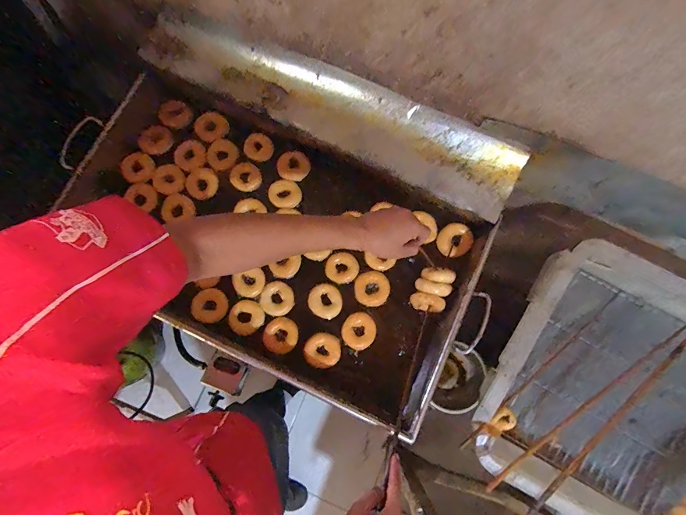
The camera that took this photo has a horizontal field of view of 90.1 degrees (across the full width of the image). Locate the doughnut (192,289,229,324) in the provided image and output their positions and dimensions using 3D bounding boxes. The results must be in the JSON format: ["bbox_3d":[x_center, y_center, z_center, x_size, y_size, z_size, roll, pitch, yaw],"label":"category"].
[{"bbox_3d":[-0.285,0.104,0.734,0.070,0.023,0.069,-16,80,-4],"label":"doughnut"}]

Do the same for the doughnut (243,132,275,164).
[{"bbox_3d":[-0.196,-0.252,0.785,0.071,0.013,0.065,14,97,-7],"label":"doughnut"}]

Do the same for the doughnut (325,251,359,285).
[{"bbox_3d":[-0.002,0.024,0.761,0.071,0.022,0.066,4,79,0],"label":"doughnut"}]

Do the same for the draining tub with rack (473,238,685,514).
[{"bbox_3d":[0.623,0.310,0.669,0.660,0.150,0.488,28,80,4],"label":"draining tub with rack"}]

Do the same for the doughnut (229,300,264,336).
[{"bbox_3d":[-0.207,0.126,0.729,0.069,0.021,0.071,0,79,-1],"label":"doughnut"}]

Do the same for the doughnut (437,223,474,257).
[{"bbox_3d":[0.246,-0.038,0.757,0.073,0.023,0.069,0,79,-1],"label":"doughnut"}]

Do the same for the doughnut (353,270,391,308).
[{"bbox_3d":[0.064,0.069,0.752,0.076,0.018,0.077,0,79,-1],"label":"doughnut"}]

